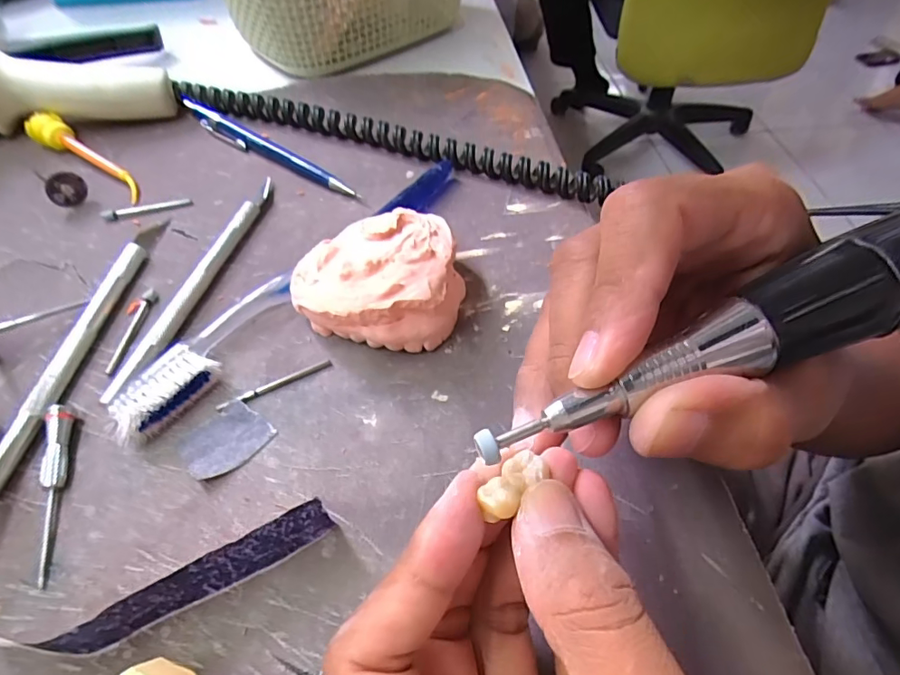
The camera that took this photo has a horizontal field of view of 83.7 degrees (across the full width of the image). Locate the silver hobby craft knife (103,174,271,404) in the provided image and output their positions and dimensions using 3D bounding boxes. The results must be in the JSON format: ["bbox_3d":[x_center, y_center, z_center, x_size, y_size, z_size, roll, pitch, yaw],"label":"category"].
[{"bbox_3d":[-0.108,-0.029,0.224,0.008,0.008,0.135,10,55,7],"label":"silver hobby craft knife"}]

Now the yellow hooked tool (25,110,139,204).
[{"bbox_3d":[-0.197,-0.100,0.273,0.093,0.014,0.017,29,59,19],"label":"yellow hooked tool"}]

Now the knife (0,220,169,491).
[{"bbox_3d":[-0.147,-0.003,0.205,0.007,0.009,0.135,4,54,2],"label":"knife"}]

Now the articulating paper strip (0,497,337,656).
[{"bbox_3d":[-0.086,0.070,0.146,0.100,0.016,0.019,-21,57,-15],"label":"articulating paper strip"}]

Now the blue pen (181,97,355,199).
[{"bbox_3d":[-0.105,-0.106,0.280,0.137,0.009,0.011,31,59,20],"label":"blue pen"}]

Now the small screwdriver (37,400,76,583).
[{"bbox_3d":[-0.132,0.050,0.166,0.006,0.009,0.059,-12,55,-9],"label":"small screwdriver"}]

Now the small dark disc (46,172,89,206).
[{"bbox_3d":[-0.193,-0.074,0.253,0.016,0.017,0.004,-2,17,-44],"label":"small dark disc"}]

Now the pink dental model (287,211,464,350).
[{"bbox_3d":[-0.026,-0.019,0.201,0.064,0.033,0.047,-18,56,-13],"label":"pink dental model"}]

